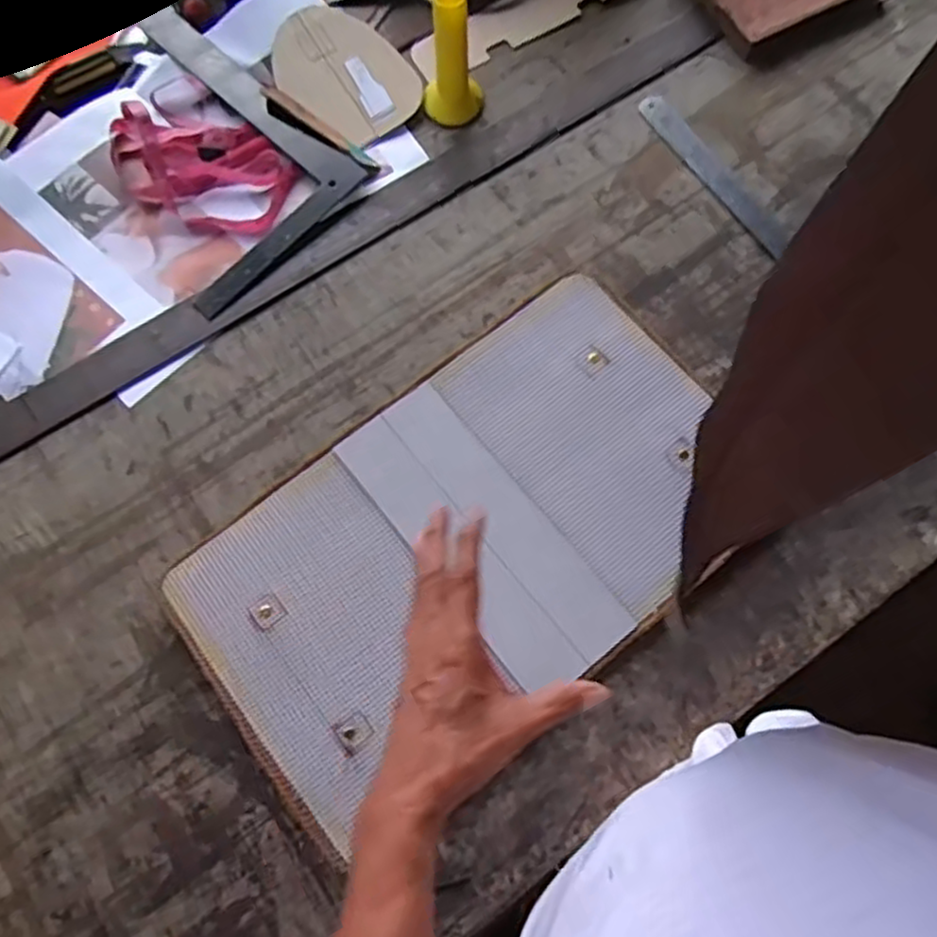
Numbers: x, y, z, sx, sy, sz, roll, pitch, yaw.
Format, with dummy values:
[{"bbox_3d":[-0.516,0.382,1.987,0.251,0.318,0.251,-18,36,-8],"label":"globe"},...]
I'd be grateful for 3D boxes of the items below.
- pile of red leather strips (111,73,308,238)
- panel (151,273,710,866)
[{"bbox_3d":[-0.266,-0.303,0.709,0.133,0.041,0.200,-42,76,-13],"label":"pile of red leather strips"},{"bbox_3d":[0.007,0.052,0.598,0.450,0.025,0.263,-36,74,-11],"label":"panel"}]

